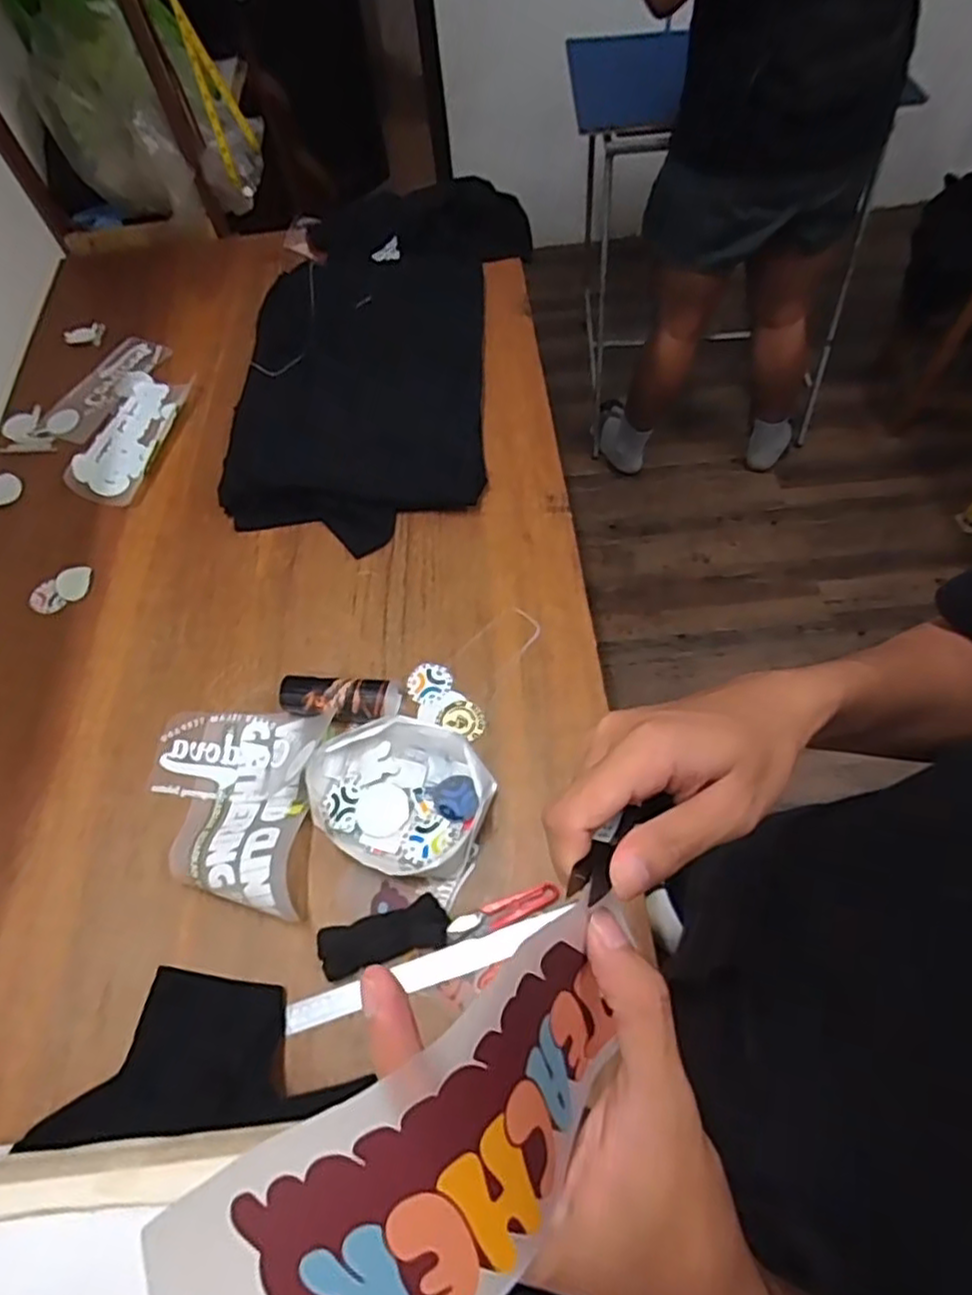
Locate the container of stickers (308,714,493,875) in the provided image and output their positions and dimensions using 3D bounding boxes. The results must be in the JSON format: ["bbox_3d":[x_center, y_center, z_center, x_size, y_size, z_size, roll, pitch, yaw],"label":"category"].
[{"bbox_3d":[-0.098,0.162,0.761,0.194,0.045,0.159,17,65,13],"label":"container of stickers"}]

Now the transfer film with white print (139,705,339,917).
[{"bbox_3d":[-0.296,0.171,0.762,0.212,0.063,0.226,2,62,5],"label":"transfer film with white print"}]

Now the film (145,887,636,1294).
[{"bbox_3d":[-0.011,0.134,0.186,0.152,0.048,0.062,-32,64,-26],"label":"film"}]

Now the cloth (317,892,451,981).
[{"bbox_3d":[-0.104,0.296,0.698,0.127,0.025,0.050,-18,62,-5],"label":"cloth"}]

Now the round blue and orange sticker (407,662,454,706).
[{"bbox_3d":[-0.071,0.045,0.847,0.054,0.008,0.052,-2,62,3],"label":"round blue and orange sticker"}]

